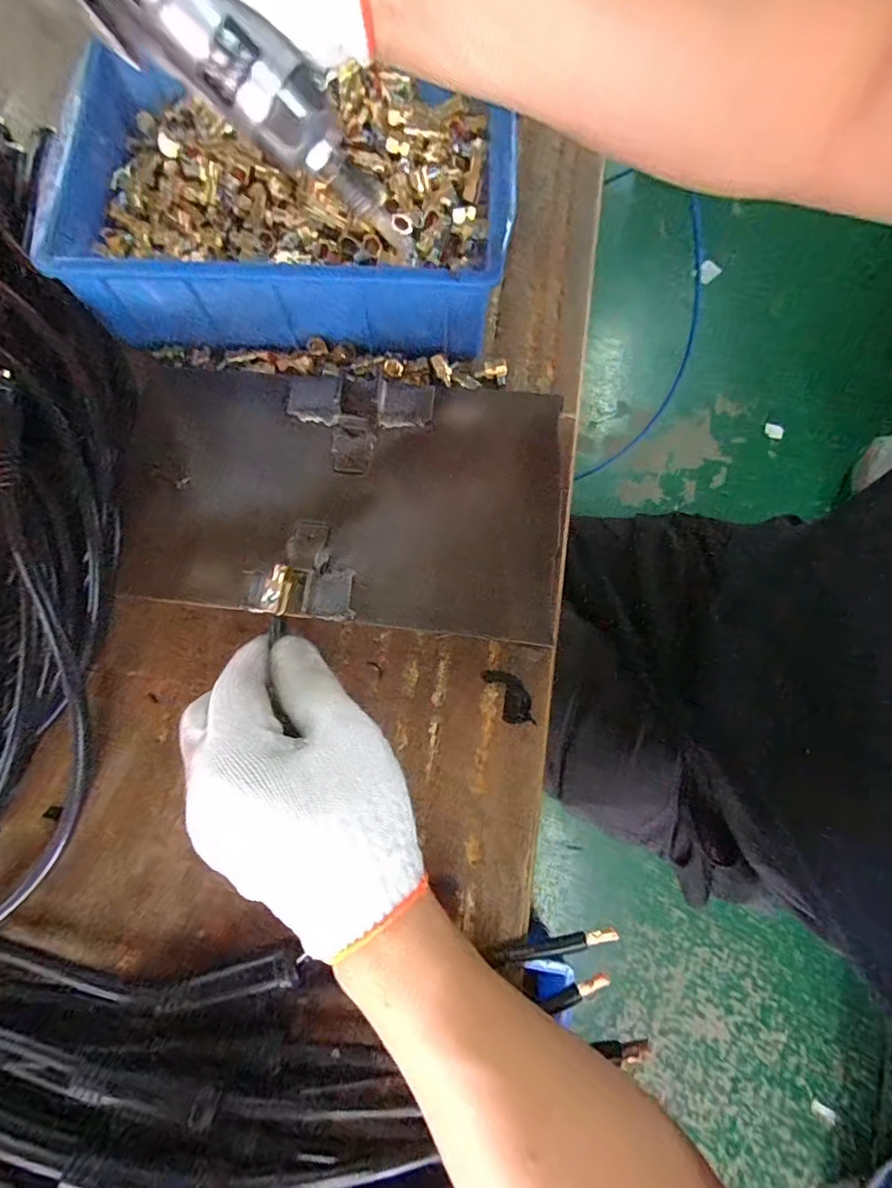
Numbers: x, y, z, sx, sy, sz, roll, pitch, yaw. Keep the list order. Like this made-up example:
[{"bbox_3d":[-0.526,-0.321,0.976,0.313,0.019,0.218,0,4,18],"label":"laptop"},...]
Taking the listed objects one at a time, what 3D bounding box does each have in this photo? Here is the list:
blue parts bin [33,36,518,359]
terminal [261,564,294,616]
[{"bbox_3d":[-0.106,-0.273,0.357,0.299,0.080,0.188,6,77,0],"label":"blue parts bin"},{"bbox_3d":[-0.084,-0.003,0.260,0.012,0.006,0.024,20,78,4],"label":"terminal"}]

